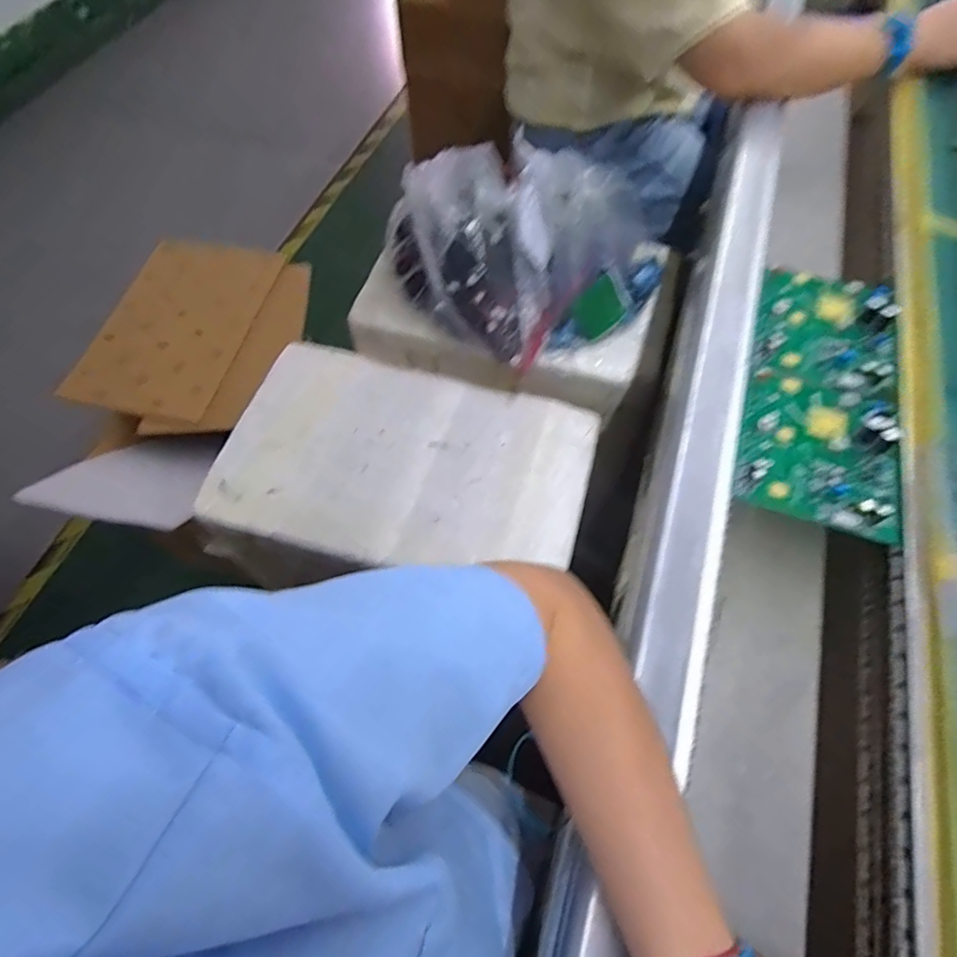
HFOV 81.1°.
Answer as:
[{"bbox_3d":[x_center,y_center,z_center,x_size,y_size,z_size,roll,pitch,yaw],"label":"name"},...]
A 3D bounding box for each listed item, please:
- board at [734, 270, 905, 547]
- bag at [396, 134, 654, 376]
[{"bbox_3d":[0.288,-0.081,0.464,0.113,0.023,0.262,16,62,9],"label":"board"},{"bbox_3d":[0.060,-0.320,0.743,0.301,0.172,0.277,-29,64,-15],"label":"bag"}]

